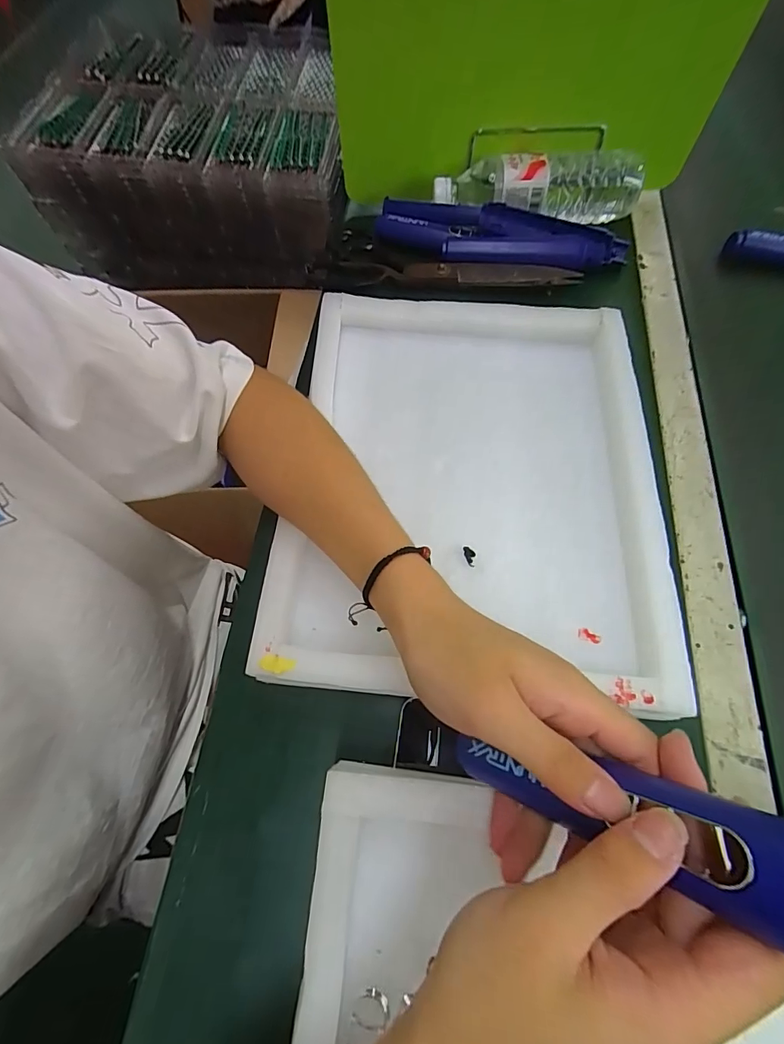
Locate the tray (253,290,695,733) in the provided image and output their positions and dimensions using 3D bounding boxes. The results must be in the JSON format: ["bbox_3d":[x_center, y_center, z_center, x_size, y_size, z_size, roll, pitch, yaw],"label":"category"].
[{"bbox_3d":[0.061,-0.041,0.370,0.289,0.050,0.349,4,66,3],"label":"tray"}]

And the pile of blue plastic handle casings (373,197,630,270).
[{"bbox_3d":[0.119,-0.320,0.487,0.273,0.031,0.071,10,67,5],"label":"pile of blue plastic handle casings"}]

